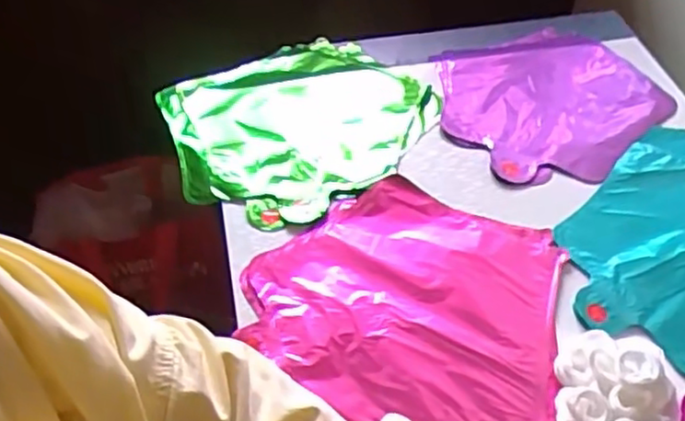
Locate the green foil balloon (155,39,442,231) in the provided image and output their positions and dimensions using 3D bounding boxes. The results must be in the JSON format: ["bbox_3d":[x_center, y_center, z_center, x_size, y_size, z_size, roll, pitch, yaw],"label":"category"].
[{"bbox_3d":[-0.041,-0.090,0.671,0.255,0.034,0.232,1,50,-1],"label":"green foil balloon"}]

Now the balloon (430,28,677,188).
[{"bbox_3d":[0.200,-0.115,0.690,0.222,0.016,0.214,1,50,-1],"label":"balloon"}]

